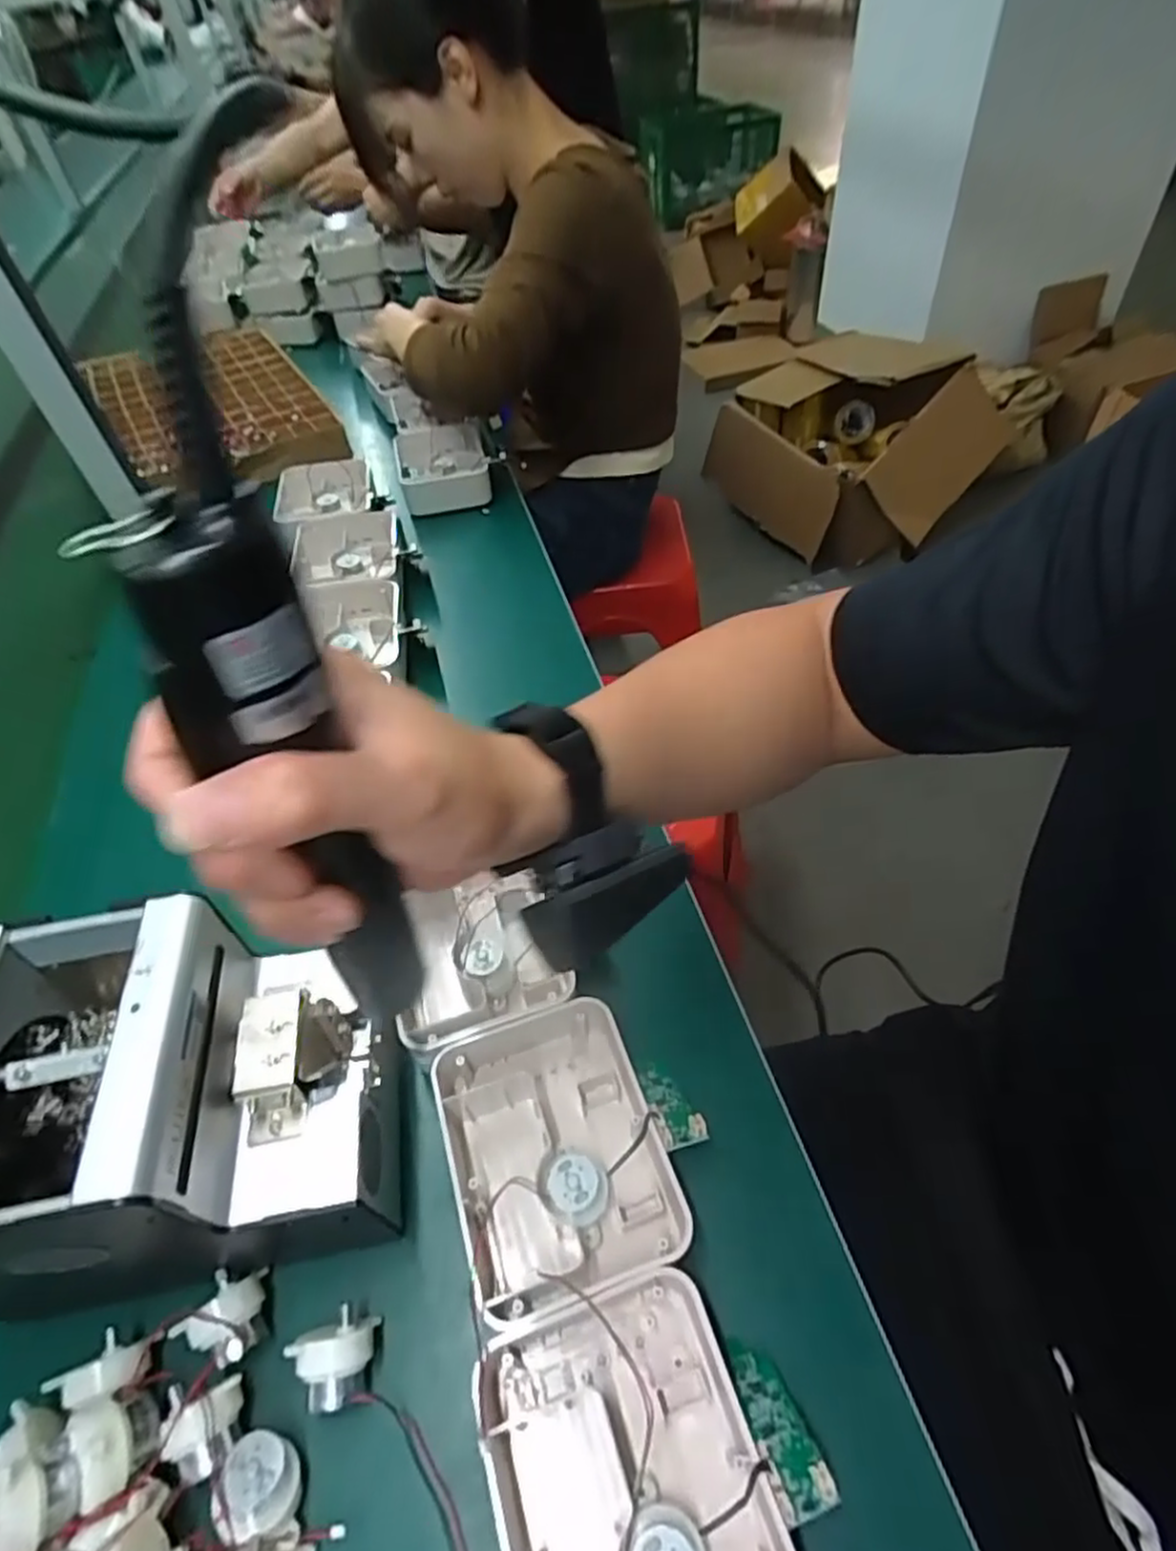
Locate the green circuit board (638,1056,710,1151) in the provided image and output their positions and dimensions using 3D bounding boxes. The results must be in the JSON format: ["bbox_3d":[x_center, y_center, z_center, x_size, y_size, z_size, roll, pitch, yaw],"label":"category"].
[{"bbox_3d":[0.039,0.165,0.372,0.023,0.009,0.063,-6,16,-16],"label":"green circuit board"}]

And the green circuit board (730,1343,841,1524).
[{"bbox_3d":[0.075,0.259,0.292,0.021,0.008,0.067,-16,11,-8],"label":"green circuit board"}]

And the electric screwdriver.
[{"bbox_3d":[-0.088,0.016,0.234,0.036,0.218,0.032,-4,50,-4],"label":"electric screwdriver"}]

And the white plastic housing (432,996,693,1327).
[{"bbox_3d":[-0.019,0.184,0.365,0.100,0.036,0.132,-17,51,-10],"label":"white plastic housing"}]

